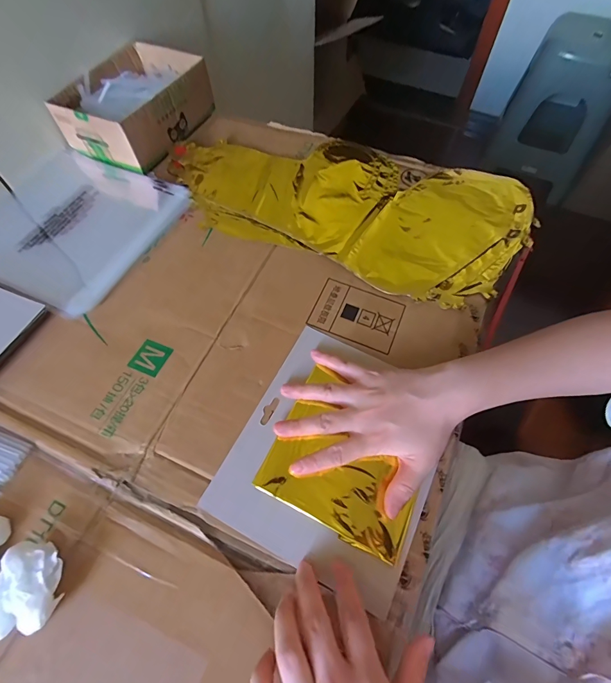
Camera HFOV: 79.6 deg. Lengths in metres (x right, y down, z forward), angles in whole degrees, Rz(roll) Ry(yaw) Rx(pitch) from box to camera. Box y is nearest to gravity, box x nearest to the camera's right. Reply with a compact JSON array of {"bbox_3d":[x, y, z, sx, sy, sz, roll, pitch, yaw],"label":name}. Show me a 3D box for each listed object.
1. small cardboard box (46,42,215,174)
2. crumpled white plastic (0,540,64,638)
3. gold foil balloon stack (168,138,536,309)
[{"bbox_3d":[-0.234,-0.336,0.519,0.138,0.065,0.194,20,63,12],"label":"small cardboard box"},{"bbox_3d":[-0.196,0.174,0.260,0.045,0.025,0.053,4,61,3],"label":"crumpled white plastic"},{"bbox_3d":[0.045,-0.179,0.463,0.450,0.021,0.228,16,62,10],"label":"gold foil balloon stack"}]

